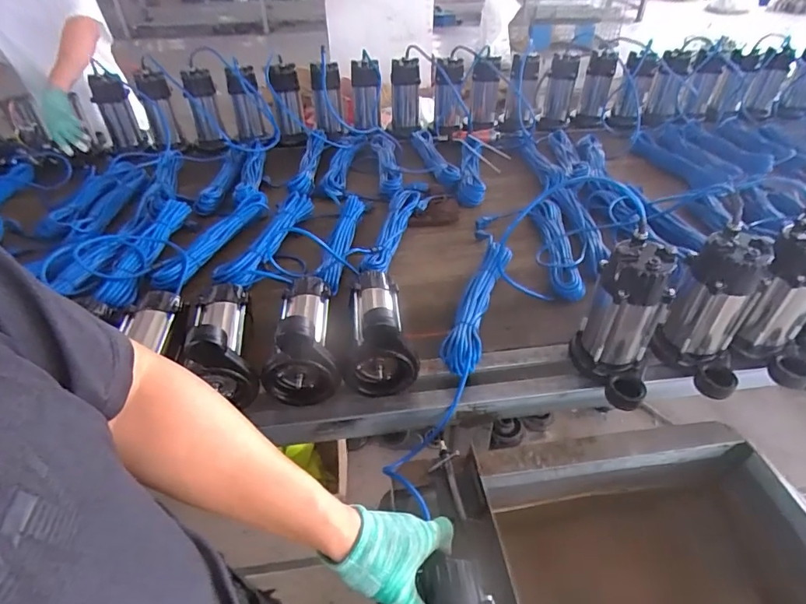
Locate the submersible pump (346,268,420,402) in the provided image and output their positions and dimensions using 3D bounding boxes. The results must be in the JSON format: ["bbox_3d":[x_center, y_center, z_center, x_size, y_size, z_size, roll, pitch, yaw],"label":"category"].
[{"bbox_3d":[-0.053,0.026,0.832,0.116,0.159,0.226,-6,41,-7],"label":"submersible pump"}]

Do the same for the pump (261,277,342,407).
[{"bbox_3d":[-0.186,0.033,0.817,0.122,0.156,0.241,-7,41,-8],"label":"pump"}]

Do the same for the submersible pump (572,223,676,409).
[{"bbox_3d":[0.347,0.028,0.747,0.124,0.230,0.141,20,45,22],"label":"submersible pump"}]

